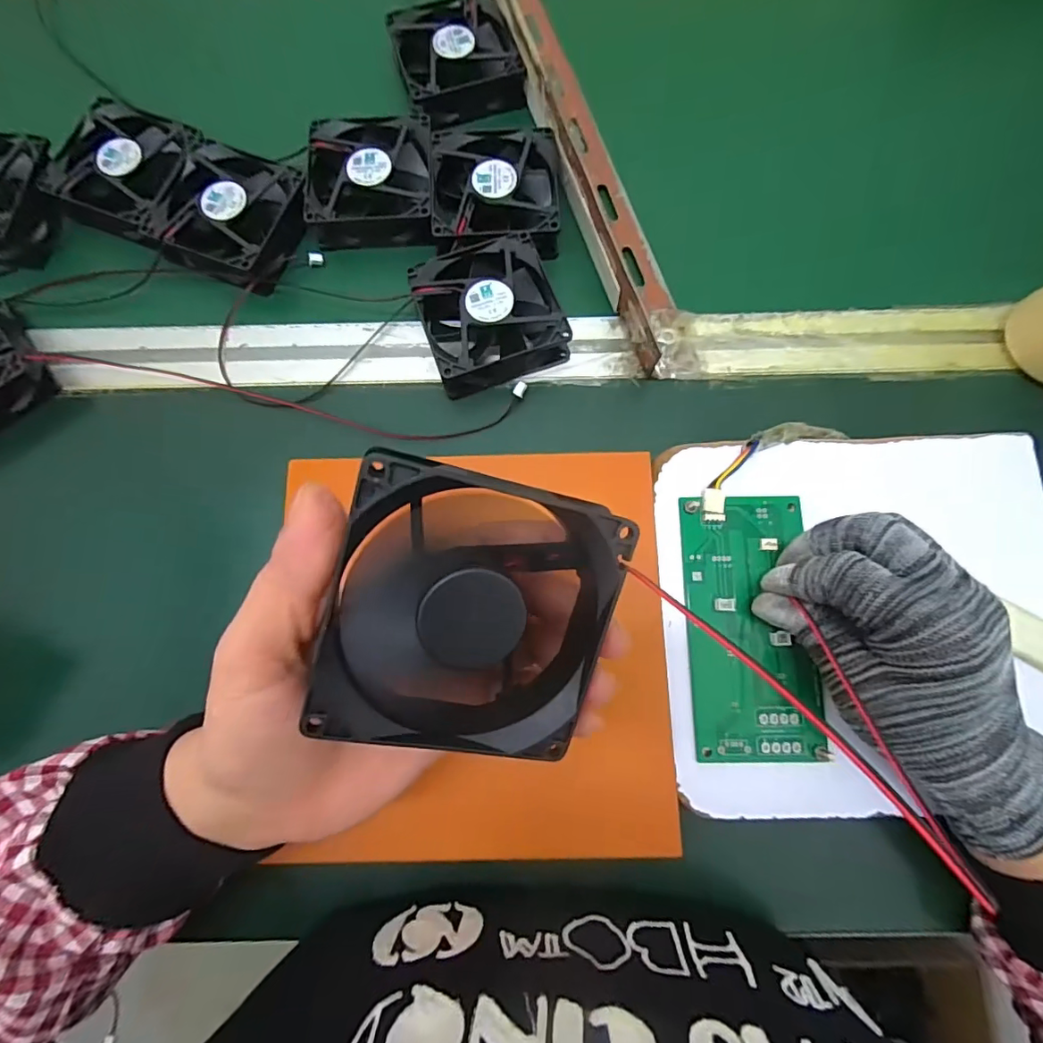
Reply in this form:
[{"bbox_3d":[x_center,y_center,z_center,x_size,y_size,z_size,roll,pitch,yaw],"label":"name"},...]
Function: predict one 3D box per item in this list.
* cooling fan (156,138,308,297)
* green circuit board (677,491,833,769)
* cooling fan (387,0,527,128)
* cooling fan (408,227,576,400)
[{"bbox_3d":[-0.186,-0.200,0.337,0.081,0.024,0.082,22,78,6],"label":"cooling fan"},{"bbox_3d":[0.119,0.052,0.269,0.063,0.009,0.134,-2,79,1],"label":"green circuit board"},{"bbox_3d":[-0.044,-0.325,0.360,0.081,0.020,0.077,-17,77,-3],"label":"cooling fan"},{"bbox_3d":[-0.019,-0.126,0.317,0.080,0.028,0.080,-19,77,-3],"label":"cooling fan"}]

